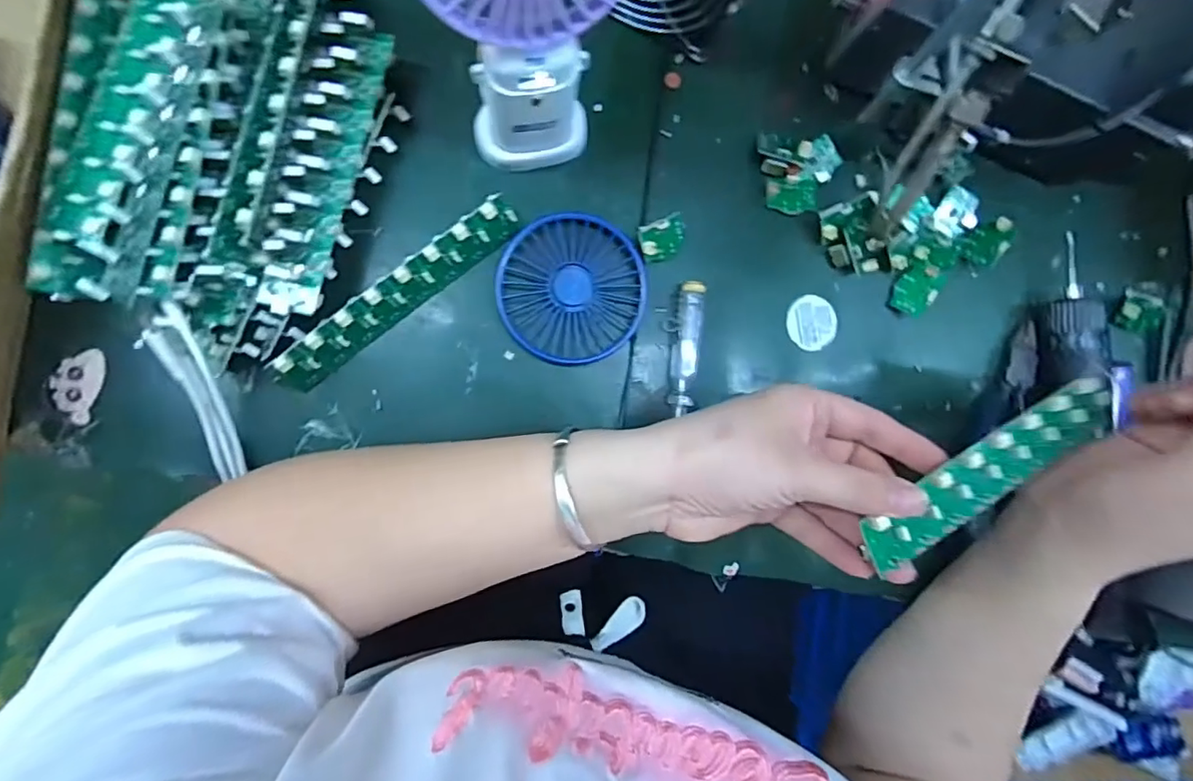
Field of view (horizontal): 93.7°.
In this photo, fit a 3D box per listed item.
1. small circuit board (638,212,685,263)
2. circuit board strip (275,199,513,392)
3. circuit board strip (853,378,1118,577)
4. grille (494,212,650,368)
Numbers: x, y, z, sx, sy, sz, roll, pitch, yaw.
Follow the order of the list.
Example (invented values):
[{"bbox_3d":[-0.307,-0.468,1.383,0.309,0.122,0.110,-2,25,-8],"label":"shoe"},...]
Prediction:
[{"bbox_3d":[0.041,-0.091,0.337,0.032,0.009,0.024,-34,124,-18],"label":"small circuit board"},{"bbox_3d":[-0.112,-0.055,0.315,0.158,0.030,0.009,-39,62,-4],"label":"circuit board strip"},{"bbox_3d":[0.193,0.040,0.271,0.149,0.011,0.031,-29,95,-11],"label":"circuit board strip"},{"bbox_3d":[-0.015,-0.060,0.335,0.086,0.016,0.085,40,86,-5],"label":"grille"}]

